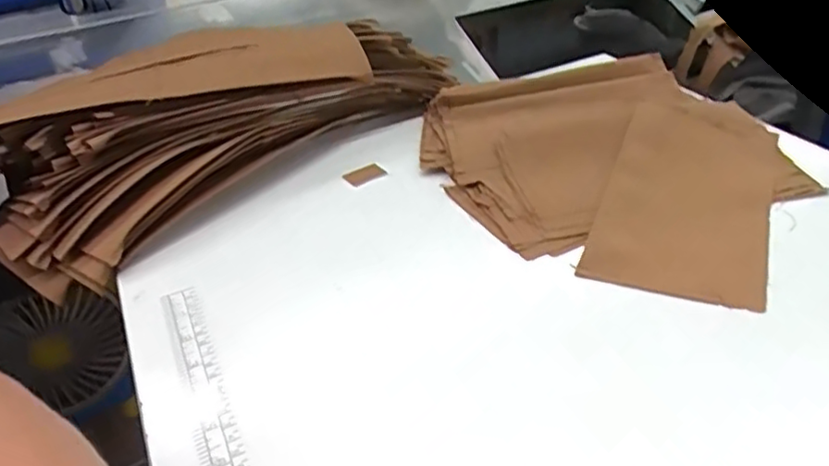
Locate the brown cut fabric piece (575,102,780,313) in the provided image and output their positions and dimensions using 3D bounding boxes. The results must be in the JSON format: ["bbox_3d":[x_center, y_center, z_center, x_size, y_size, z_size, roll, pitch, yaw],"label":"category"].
[{"bbox_3d":[0.200,-0.038,0.467,0.109,0.023,0.213,12,39,23],"label":"brown cut fabric piece"}]

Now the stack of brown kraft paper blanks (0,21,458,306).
[{"bbox_3d":[-0.160,-0.103,0.557,0.170,0.097,0.400,23,44,35],"label":"stack of brown kraft paper blanks"}]

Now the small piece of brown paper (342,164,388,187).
[{"bbox_3d":[-0.042,-0.050,0.547,0.032,0.004,0.021,-22,38,-19],"label":"small piece of brown paper"}]

